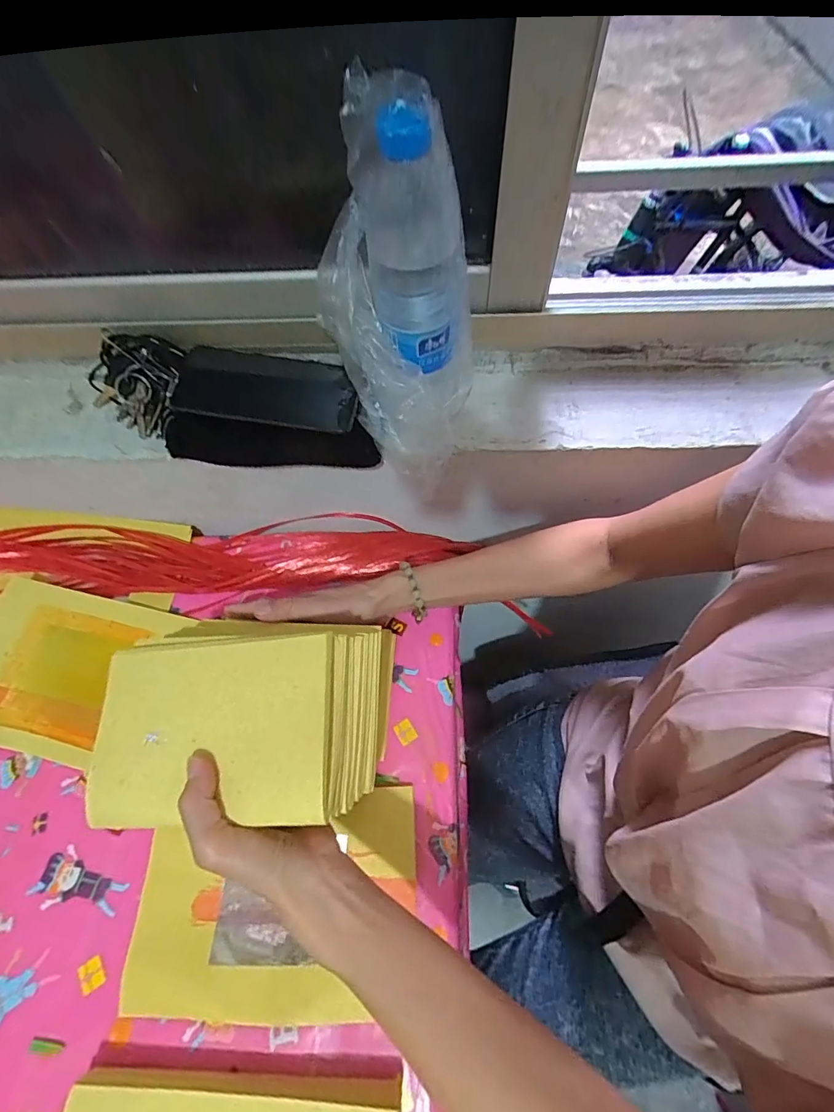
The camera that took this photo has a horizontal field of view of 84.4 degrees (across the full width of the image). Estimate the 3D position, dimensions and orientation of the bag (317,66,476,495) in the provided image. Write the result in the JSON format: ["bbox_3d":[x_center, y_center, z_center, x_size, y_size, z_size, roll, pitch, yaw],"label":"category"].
[{"bbox_3d":[-0.016,-0.180,0.350,0.124,0.234,0.119,0,62,2],"label":"bag"}]

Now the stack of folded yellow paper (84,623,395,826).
[{"bbox_3d":[-0.124,0.113,0.329,0.176,0.070,0.139,2,63,4],"label":"stack of folded yellow paper"}]

